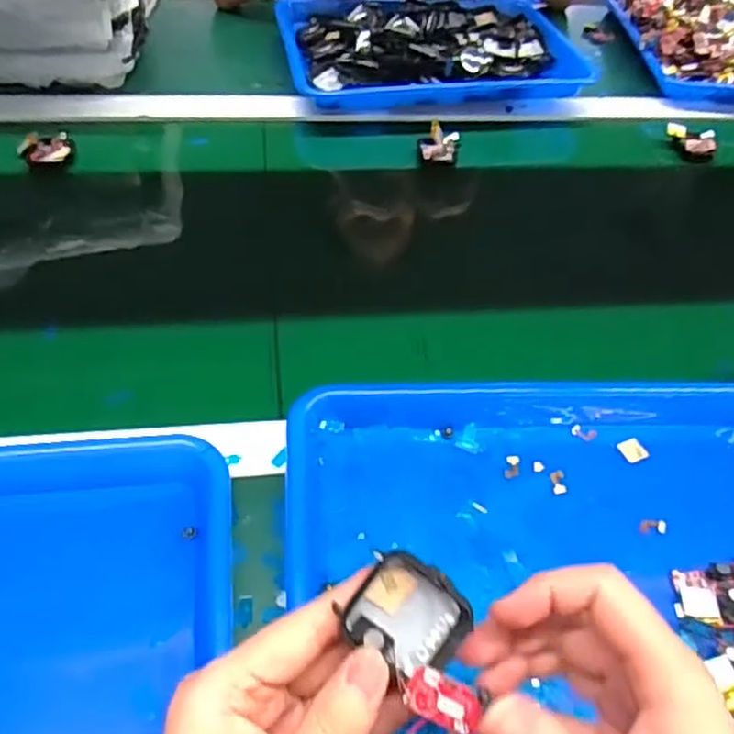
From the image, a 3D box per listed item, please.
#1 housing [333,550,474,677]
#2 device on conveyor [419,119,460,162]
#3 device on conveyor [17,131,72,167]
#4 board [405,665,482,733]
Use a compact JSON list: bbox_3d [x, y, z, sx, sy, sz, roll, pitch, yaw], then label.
[{"bbox_3d":[0.016,0.089,0.248,0.043,0.011,0.034,39,82,-6],"label":"housing"},{"bbox_3d":[0.072,-0.225,0.687,0.036,0.028,0.035,6,51,1],"label":"device on conveyor"},{"bbox_3d":[-0.299,-0.202,0.645,0.050,0.025,0.028,8,49,1],"label":"device on conveyor"},{"bbox_3d":[0.027,0.117,0.242,0.029,0.004,0.015,30,68,-12],"label":"board"}]

